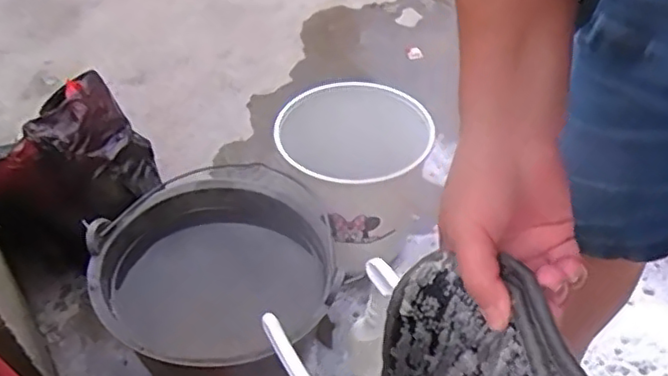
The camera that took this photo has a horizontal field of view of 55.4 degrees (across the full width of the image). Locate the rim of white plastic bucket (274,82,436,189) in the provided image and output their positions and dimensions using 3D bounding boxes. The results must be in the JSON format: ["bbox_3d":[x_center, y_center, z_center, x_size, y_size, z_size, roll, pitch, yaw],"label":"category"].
[{"bbox_3d":[0.029,-0.088,0.996,0.235,0.021,0.191,11,63,17],"label":"rim of white plastic bucket"}]

